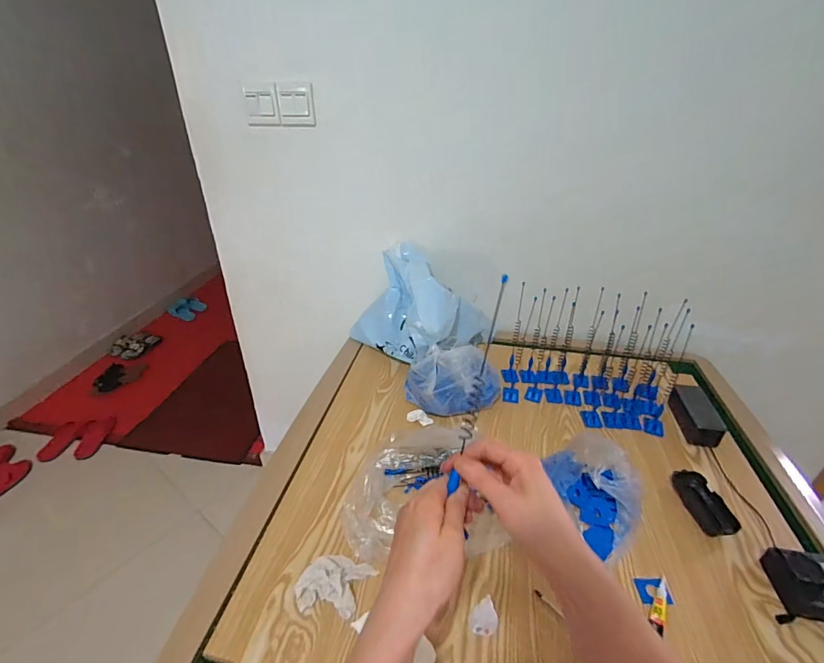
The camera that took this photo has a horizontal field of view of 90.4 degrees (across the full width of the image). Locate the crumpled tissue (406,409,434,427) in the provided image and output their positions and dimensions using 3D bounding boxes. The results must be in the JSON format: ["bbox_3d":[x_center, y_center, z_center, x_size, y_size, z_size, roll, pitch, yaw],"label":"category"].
[{"bbox_3d":[0.016,0.170,0.813,0.050,0.020,0.024,14,34,20],"label":"crumpled tissue"}]

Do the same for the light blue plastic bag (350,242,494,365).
[{"bbox_3d":[0.016,-0.070,1.015,0.297,0.199,0.298,23,38,31],"label":"light blue plastic bag"}]

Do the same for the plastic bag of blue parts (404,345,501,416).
[{"bbox_3d":[0.085,0.103,0.851,0.167,0.096,0.132,-17,36,-26],"label":"plastic bag of blue parts"}]

